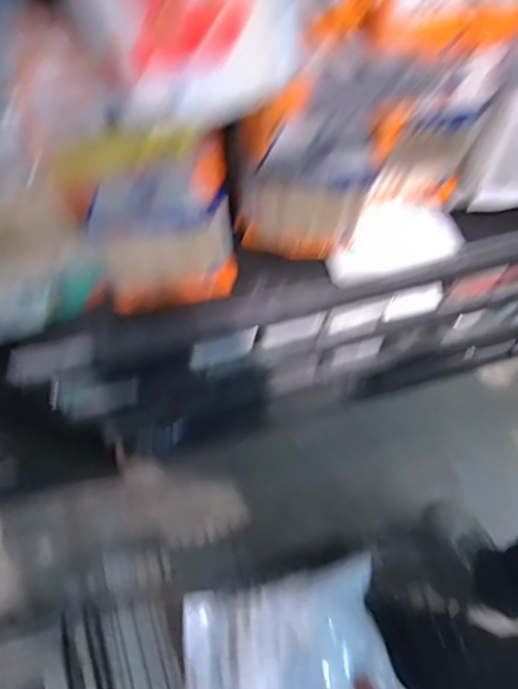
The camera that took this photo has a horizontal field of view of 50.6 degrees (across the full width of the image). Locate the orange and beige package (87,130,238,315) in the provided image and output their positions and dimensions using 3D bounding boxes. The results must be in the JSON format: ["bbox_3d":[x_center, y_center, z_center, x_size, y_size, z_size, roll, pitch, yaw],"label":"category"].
[{"bbox_3d":[-0.097,-0.111,0.557,0.151,0.220,0.044,-17,71,-6],"label":"orange and beige package"}]

